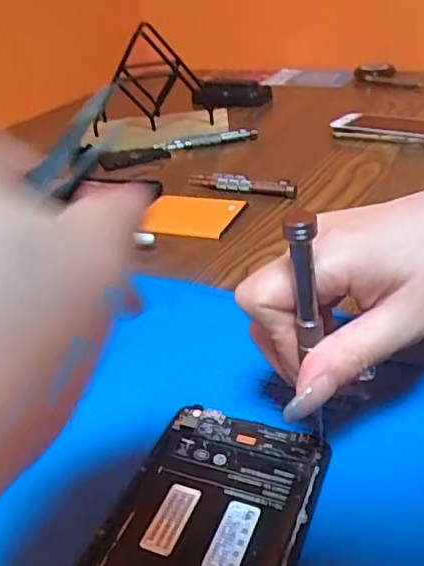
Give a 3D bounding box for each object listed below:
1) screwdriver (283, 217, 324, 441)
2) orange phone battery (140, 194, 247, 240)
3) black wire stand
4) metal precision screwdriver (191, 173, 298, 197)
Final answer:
[{"bbox_3d":[0.038,0.023,0.216,0.008,0.112,0.008,1,37,19],"label":"screwdriver"},{"bbox_3d":[-0.015,-0.058,0.471,0.073,0.008,0.071,6,33,19],"label":"orange phone battery"},{"bbox_3d":[-0.077,-0.238,0.671,0.138,0.117,0.087,-9,31,-6],"label":"black wire stand"},{"bbox_3d":[0.025,-0.090,0.511,0.106,0.012,0.010,13,36,29],"label":"metal precision screwdriver"}]

